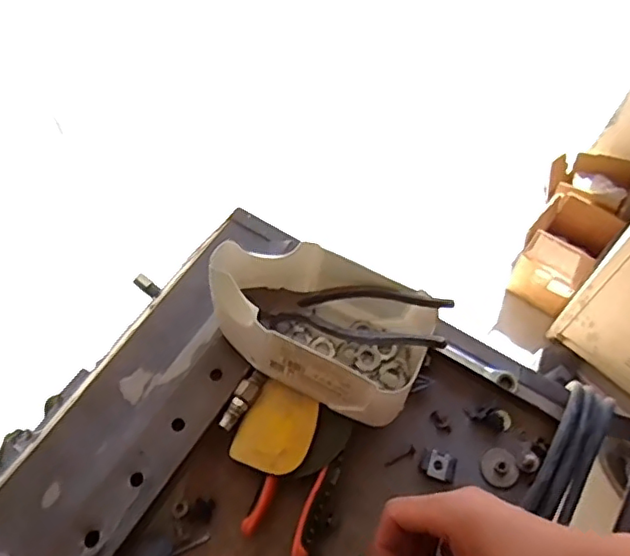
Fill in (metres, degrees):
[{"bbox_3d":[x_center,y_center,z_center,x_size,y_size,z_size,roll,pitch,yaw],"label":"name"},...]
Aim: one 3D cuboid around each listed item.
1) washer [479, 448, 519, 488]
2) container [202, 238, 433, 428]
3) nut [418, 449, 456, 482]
[{"bbox_3d":[0.152,0.157,0.480,0.028,0.005,0.031,-37,67,-19],"label":"washer"},{"bbox_3d":[0.001,0.036,0.465,0.166,0.082,0.095,24,63,12],"label":"container"},{"bbox_3d":[0.101,0.153,0.478,0.028,0.006,0.024,21,62,11],"label":"nut"}]

